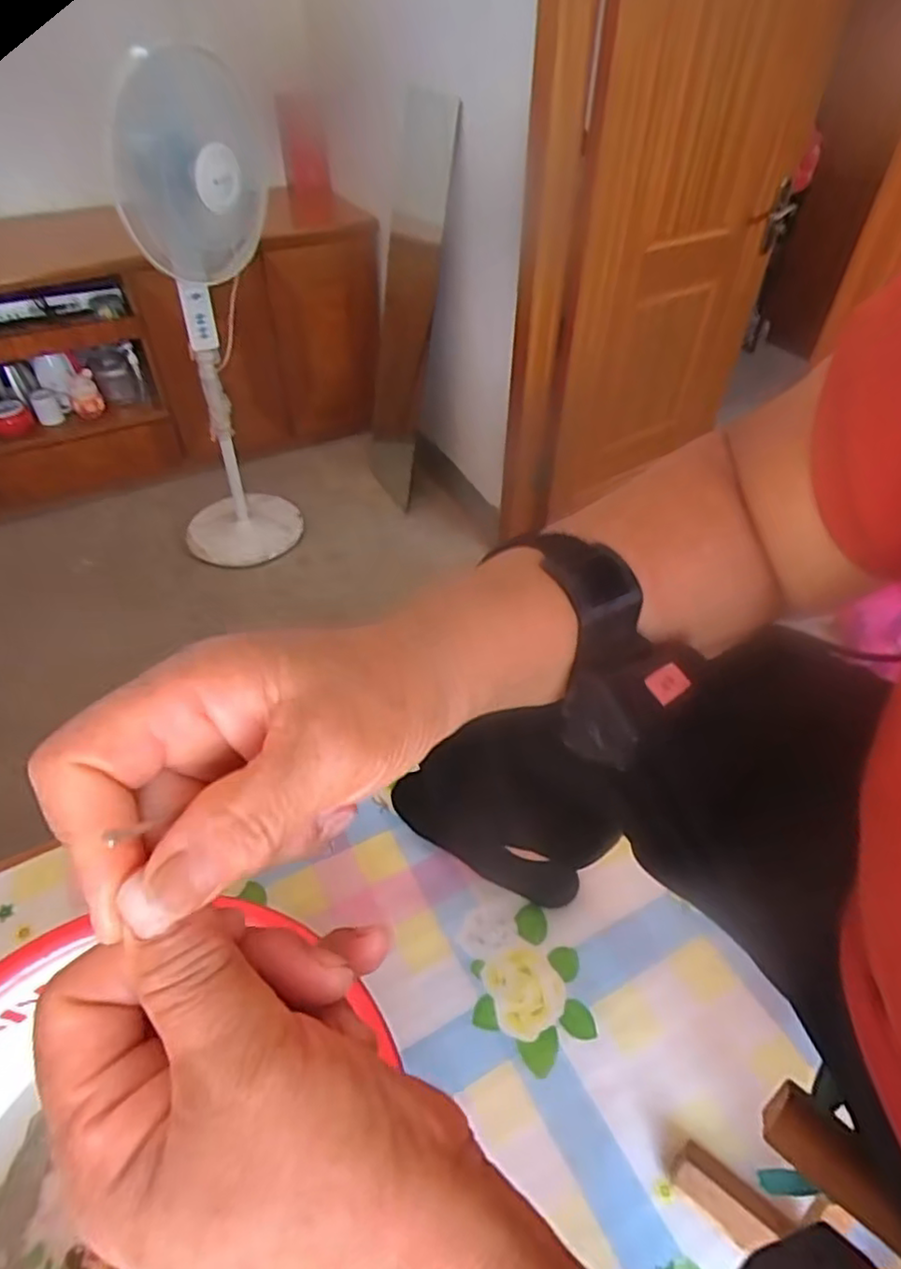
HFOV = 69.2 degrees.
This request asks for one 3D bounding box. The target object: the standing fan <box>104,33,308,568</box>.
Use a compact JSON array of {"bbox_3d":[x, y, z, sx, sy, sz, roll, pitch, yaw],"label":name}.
[{"bbox_3d":[-0.621,-0.720,1.729,0.399,1.234,0.426,-13,47,-13],"label":"standing fan"}]

